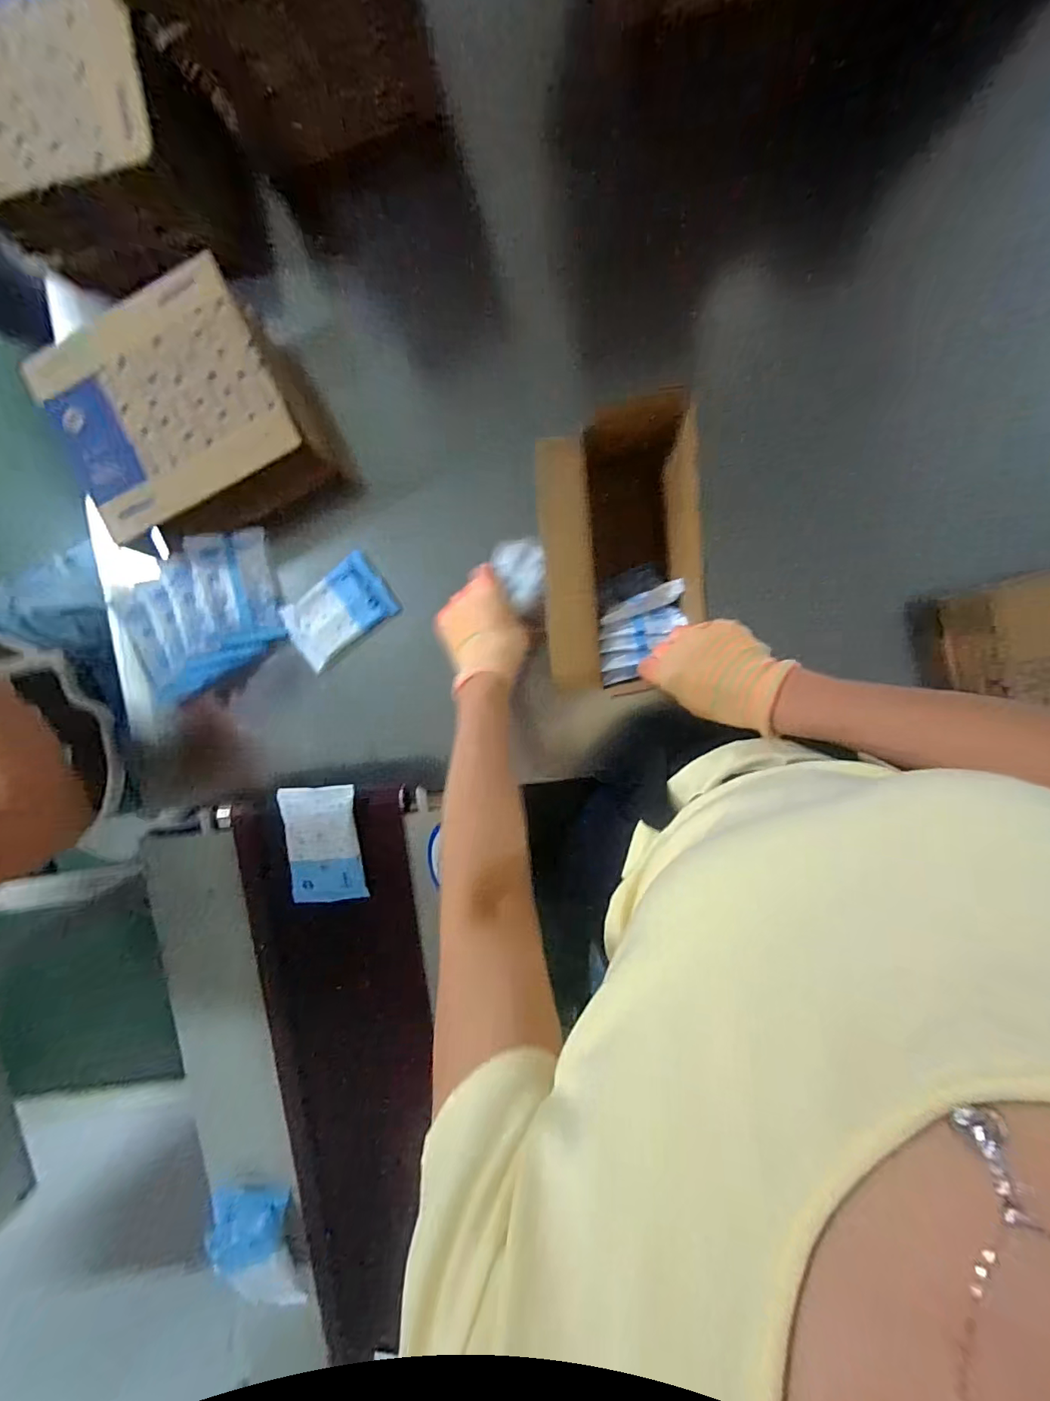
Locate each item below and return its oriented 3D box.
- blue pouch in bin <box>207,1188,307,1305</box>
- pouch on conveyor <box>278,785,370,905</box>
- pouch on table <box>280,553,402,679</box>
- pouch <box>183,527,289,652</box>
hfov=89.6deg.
[{"bbox_3d":[-0.326,0.667,0.641,0.103,0.049,0.131,0,96,4],"label":"blue pouch in bin"},{"bbox_3d":[-0.227,0.163,0.599,0.080,0.029,0.134,-5,96,4],"label":"pouch on conveyor"},{"bbox_3d":[-0.231,-0.109,0.650,0.135,0.013,0.084,-34,93,7],"label":"pouch on table"},{"bbox_3d":[-0.351,-0.135,0.649,0.082,0.022,0.135,-15,100,-20],"label":"pouch"}]

